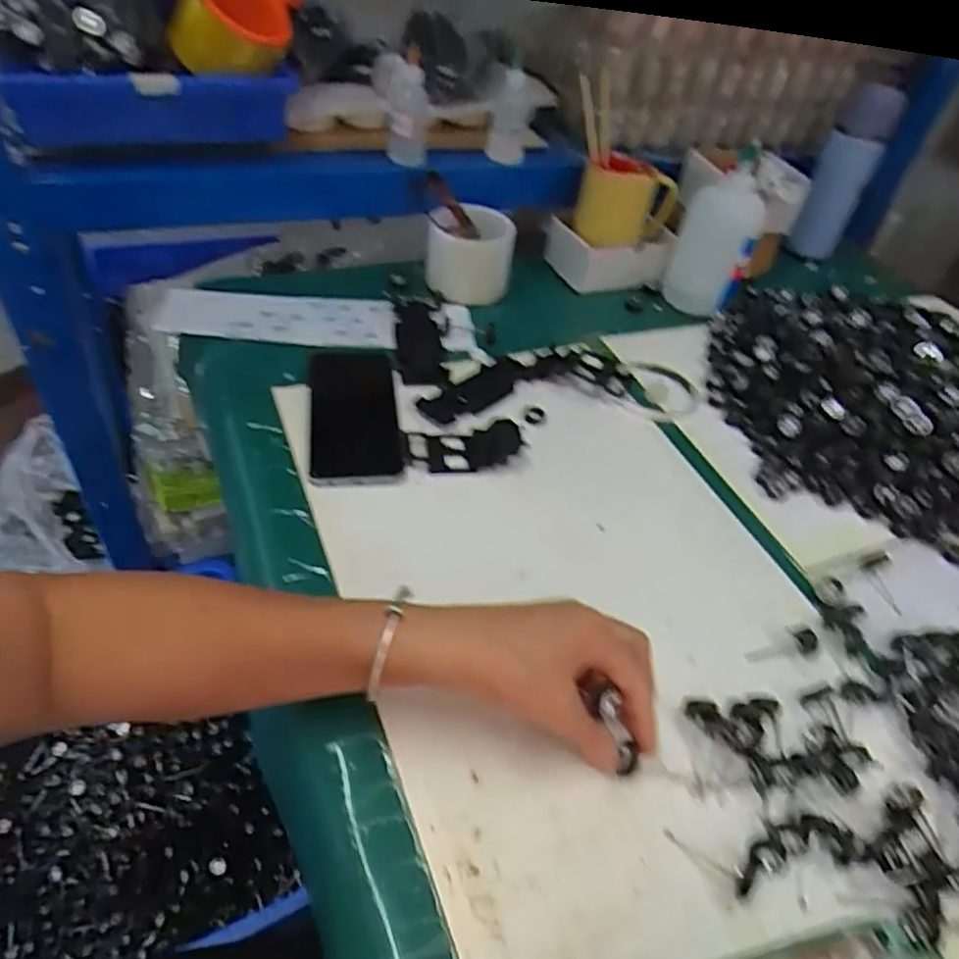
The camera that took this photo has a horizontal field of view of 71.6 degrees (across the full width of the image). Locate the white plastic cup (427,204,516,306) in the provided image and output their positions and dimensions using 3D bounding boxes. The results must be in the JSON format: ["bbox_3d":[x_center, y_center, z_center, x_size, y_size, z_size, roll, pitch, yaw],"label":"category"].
[{"bbox_3d":[-0.010,-0.241,0.700,0.087,0.072,0.081,6,45,-4],"label":"white plastic cup"}]

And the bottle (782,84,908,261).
[{"bbox_3d":[0.453,-0.376,0.840,0.064,0.186,0.075,27,22,18],"label":"bottle"}]

